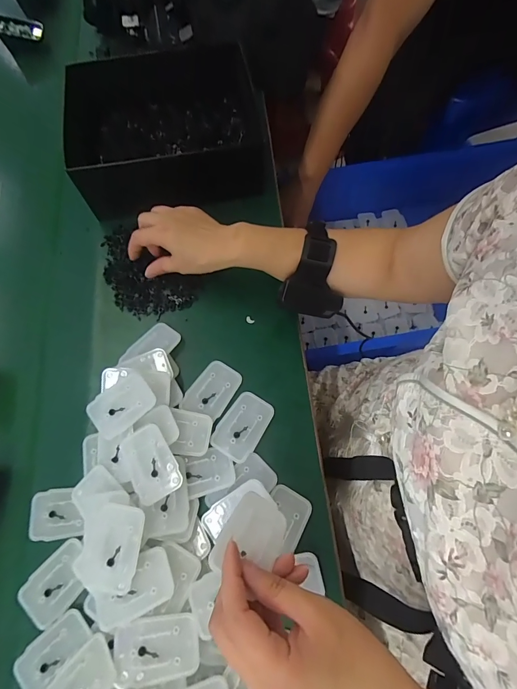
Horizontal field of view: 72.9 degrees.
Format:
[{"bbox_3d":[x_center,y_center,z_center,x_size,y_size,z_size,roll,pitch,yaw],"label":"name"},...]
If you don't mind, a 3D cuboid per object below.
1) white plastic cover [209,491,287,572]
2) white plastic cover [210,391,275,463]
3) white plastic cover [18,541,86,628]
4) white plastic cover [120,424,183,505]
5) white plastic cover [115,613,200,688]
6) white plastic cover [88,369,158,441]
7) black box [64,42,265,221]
[{"bbox_3d":[-0.004,0.146,0.266,0.045,0.007,0.065,32,30,4],"label":"white plastic cover"},{"bbox_3d":[-0.016,0.087,0.375,0.045,0.005,0.069,29,74,12],"label":"white plastic cover"},{"bbox_3d":[-0.190,0.224,0.331,0.045,0.005,0.068,41,76,15],"label":"white plastic cover"},{"bbox_3d":[-0.106,0.117,0.344,0.045,0.005,0.068,-31,69,-7],"label":"white plastic cover"},{"bbox_3d":[-0.085,0.255,0.294,0.067,0.008,0.044,-6,70,0],"label":"white plastic cover"},{"bbox_3d":[-0.141,0.063,0.359,0.068,0.006,0.045,-39,88,2],"label":"white plastic cover"},{"bbox_3d":[-0.129,-0.283,0.469,0.224,0.081,0.196,-9,70,-1],"label":"black box"}]

